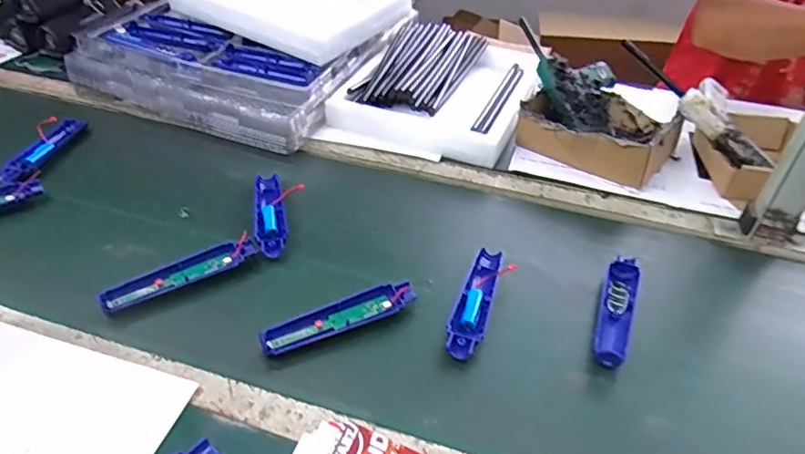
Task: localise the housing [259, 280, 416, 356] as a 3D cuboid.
[{"bbox_3d":[-0.067,0.098,0.598,0.168,0.027,0.033,-13,42,-21],"label":"housing"}]

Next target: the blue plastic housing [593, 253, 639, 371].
[{"bbox_3d":[0.243,0.091,0.624,0.037,0.017,0.161,19,41,17],"label":"blue plastic housing"}]

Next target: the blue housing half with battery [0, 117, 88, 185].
[{"bbox_3d":[-0.524,-0.115,0.808,0.036,0.023,0.166,6,39,2],"label":"blue housing half with battery"}]

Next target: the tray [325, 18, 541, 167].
[{"bbox_3d":[0.076,-0.249,0.995,0.296,0.070,0.398,16,41,14],"label":"tray"}]

